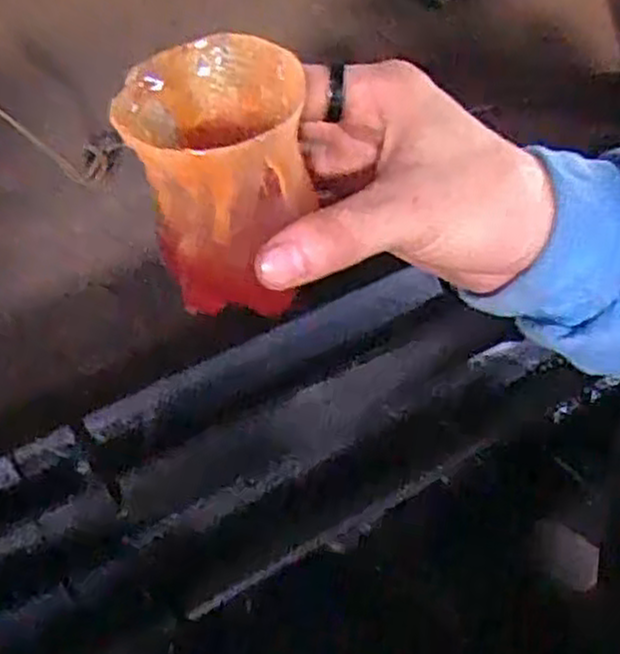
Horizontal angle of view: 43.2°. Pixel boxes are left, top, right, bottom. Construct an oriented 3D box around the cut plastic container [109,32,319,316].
[{"bbox_3d":[-0.031,-0.049,0.261,0.055,0.069,0.061,-8,52,-10],"label":"cut plastic container"}]

